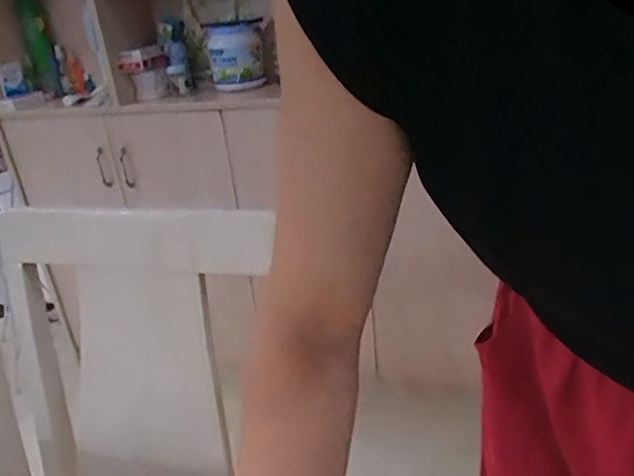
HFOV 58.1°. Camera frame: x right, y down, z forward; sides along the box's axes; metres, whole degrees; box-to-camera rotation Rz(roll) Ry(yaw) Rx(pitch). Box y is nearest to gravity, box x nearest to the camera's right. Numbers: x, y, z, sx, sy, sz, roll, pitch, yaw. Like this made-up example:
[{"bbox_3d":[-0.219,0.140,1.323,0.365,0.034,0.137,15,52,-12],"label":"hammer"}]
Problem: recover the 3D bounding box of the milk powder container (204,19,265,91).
[{"bbox_3d":[-0.215,-0.481,1.512,0.143,0.159,0.129,-7,25,1],"label":"milk powder container"}]

